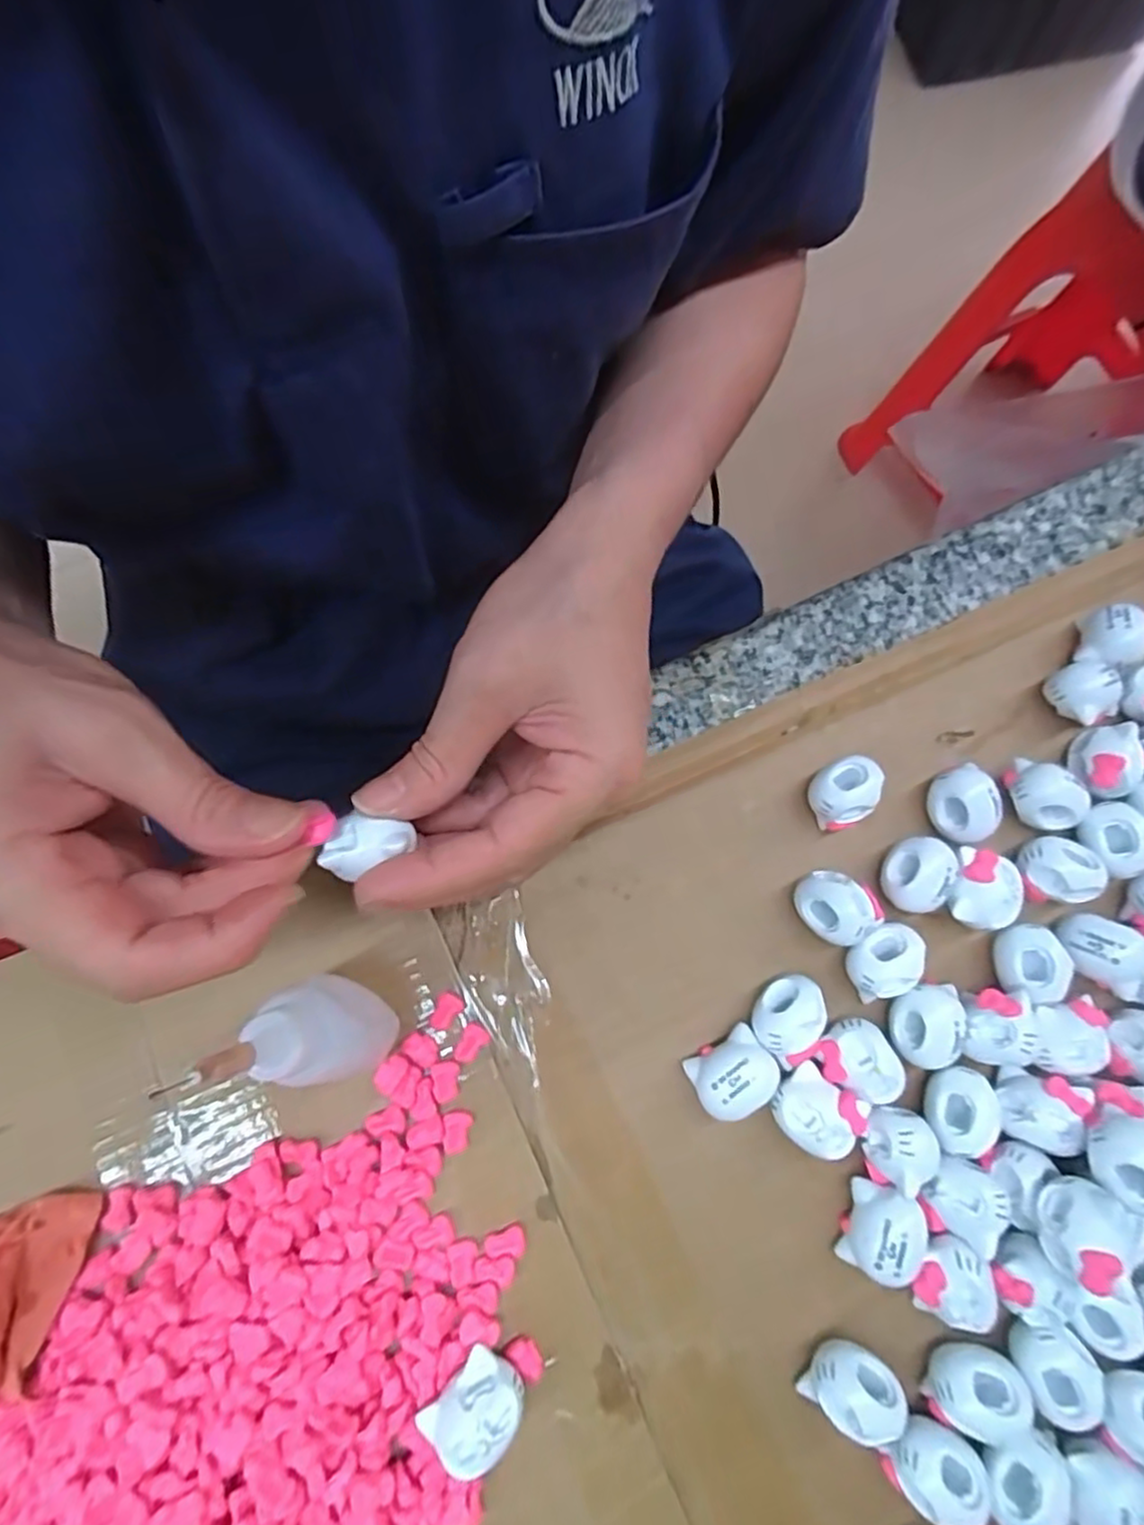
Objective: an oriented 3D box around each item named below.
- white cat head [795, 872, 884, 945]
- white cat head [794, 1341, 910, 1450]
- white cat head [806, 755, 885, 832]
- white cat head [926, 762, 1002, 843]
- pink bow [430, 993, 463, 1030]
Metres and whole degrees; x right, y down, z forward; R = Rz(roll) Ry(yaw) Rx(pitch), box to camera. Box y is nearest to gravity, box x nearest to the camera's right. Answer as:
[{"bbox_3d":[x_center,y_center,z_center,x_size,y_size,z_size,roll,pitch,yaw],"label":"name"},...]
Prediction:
[{"bbox_3d":[0.087,0.049,0.234,0.020,0.020,0.024,-43,80,-12],"label":"white cat head"},{"bbox_3d":[0.082,0.180,0.199,0.024,0.016,0.020,24,75,5],"label":"white cat head"},{"bbox_3d":[0.095,0.011,0.244,0.023,0.020,0.020,-34,79,-10],"label":"white cat head"},{"bbox_3d":[0.137,0.015,0.243,0.019,0.018,0.025,-23,77,-8],"label":"white cat head"},{"bbox_3d":[-0.042,0.080,0.225,0.008,0.004,0.012,43,78,9],"label":"pink bow"}]

